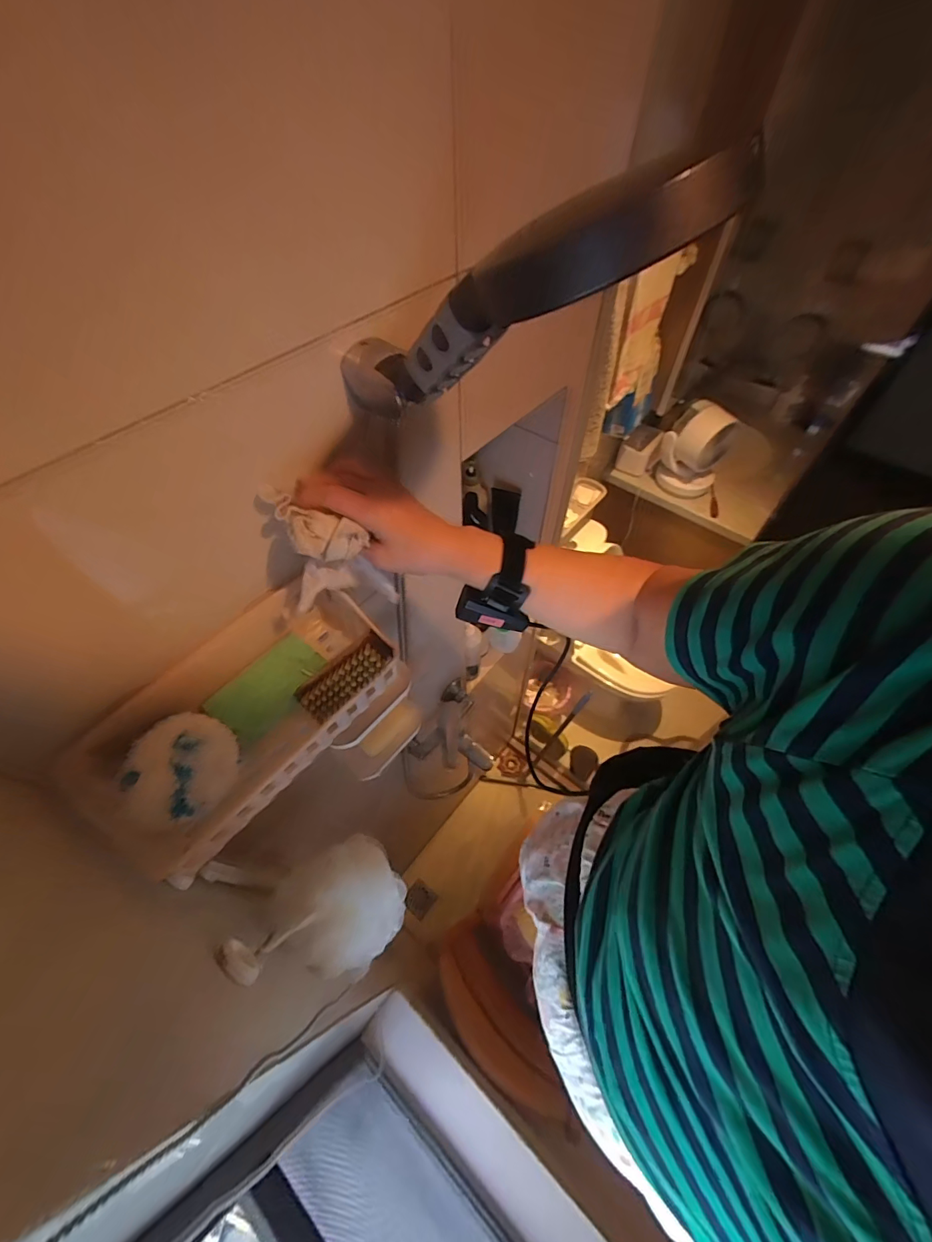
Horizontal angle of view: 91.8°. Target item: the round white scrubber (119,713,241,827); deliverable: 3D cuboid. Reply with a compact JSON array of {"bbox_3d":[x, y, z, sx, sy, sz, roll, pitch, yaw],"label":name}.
[{"bbox_3d":[-0.236,0.122,0.376,0.079,0.038,0.087,38,52,-7],"label":"round white scrubber"}]

